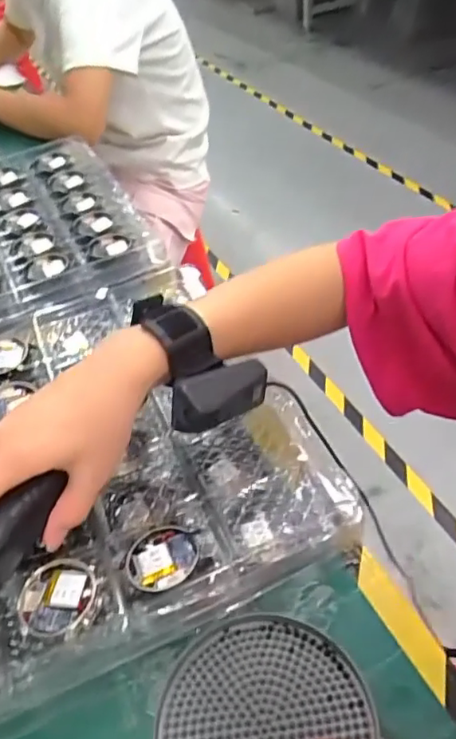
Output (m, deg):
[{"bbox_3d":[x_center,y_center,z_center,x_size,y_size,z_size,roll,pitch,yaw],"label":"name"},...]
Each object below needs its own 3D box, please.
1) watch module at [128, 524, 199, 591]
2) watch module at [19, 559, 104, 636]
[{"bbox_3d":[-0.039,0.115,0.348,0.042,0.012,0.042,2,47,8],"label":"watch module"},{"bbox_3d":[-0.098,0.135,0.335,0.046,0.012,0.044,-1,47,5],"label":"watch module"}]

